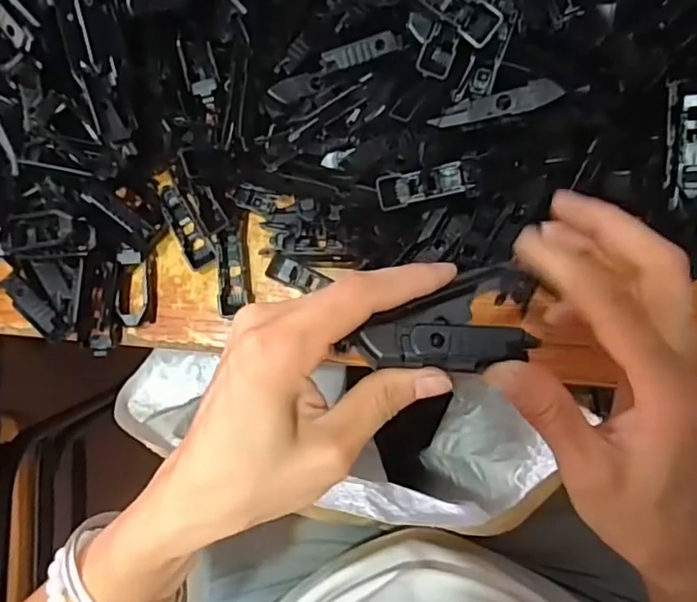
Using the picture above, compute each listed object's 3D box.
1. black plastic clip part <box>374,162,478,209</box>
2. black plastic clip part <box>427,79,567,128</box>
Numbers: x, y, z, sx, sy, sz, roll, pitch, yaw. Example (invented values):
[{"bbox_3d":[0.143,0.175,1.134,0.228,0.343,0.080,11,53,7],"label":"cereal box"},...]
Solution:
[{"bbox_3d":[0.043,-0.063,0.322,0.052,0.015,0.021,-3,91,29],"label":"black plastic clip part"},{"bbox_3d":[0.072,-0.097,0.291,0.062,0.006,0.012,-7,91,27],"label":"black plastic clip part"}]

